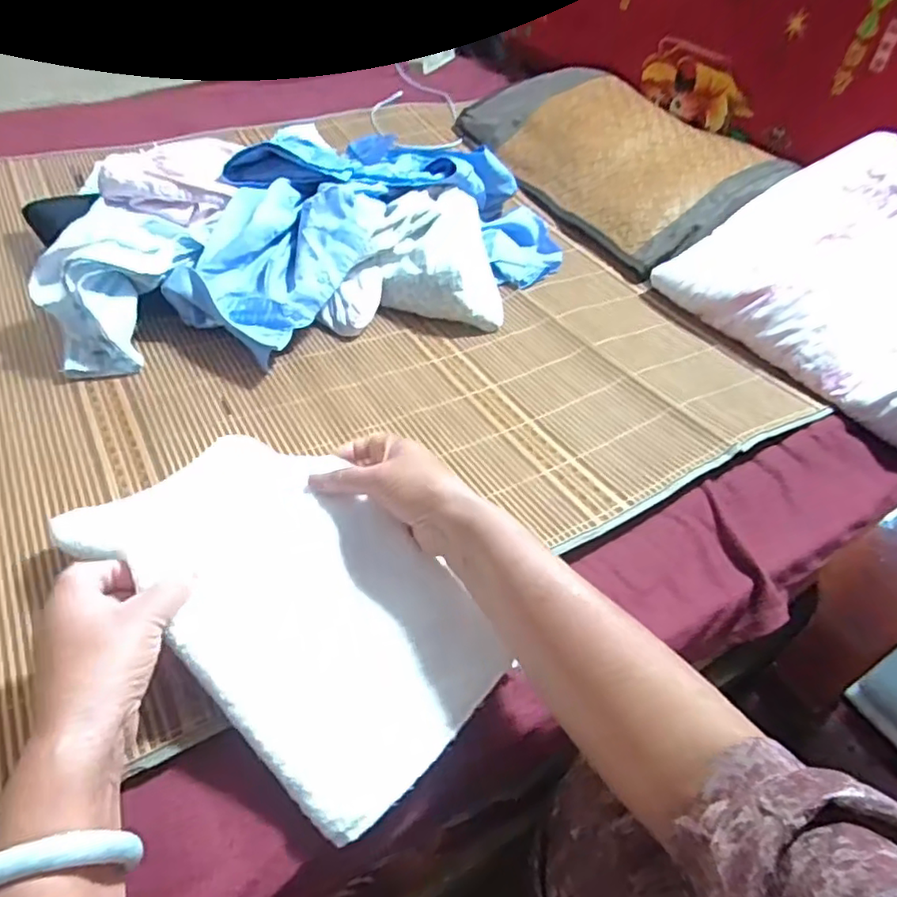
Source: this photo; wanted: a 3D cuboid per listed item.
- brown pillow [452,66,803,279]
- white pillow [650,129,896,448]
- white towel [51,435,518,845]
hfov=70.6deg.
[{"bbox_3d":[0.258,-0.495,1.071,0.303,0.125,0.579,-19,52,-23],"label":"brown pillow"},{"bbox_3d":[0.538,-0.182,0.757,0.359,0.157,0.425,-18,51,-22],"label":"white pillow"},{"bbox_3d":[-0.112,0.093,0.448,0.315,0.086,0.163,33,49,25],"label":"white towel"}]

